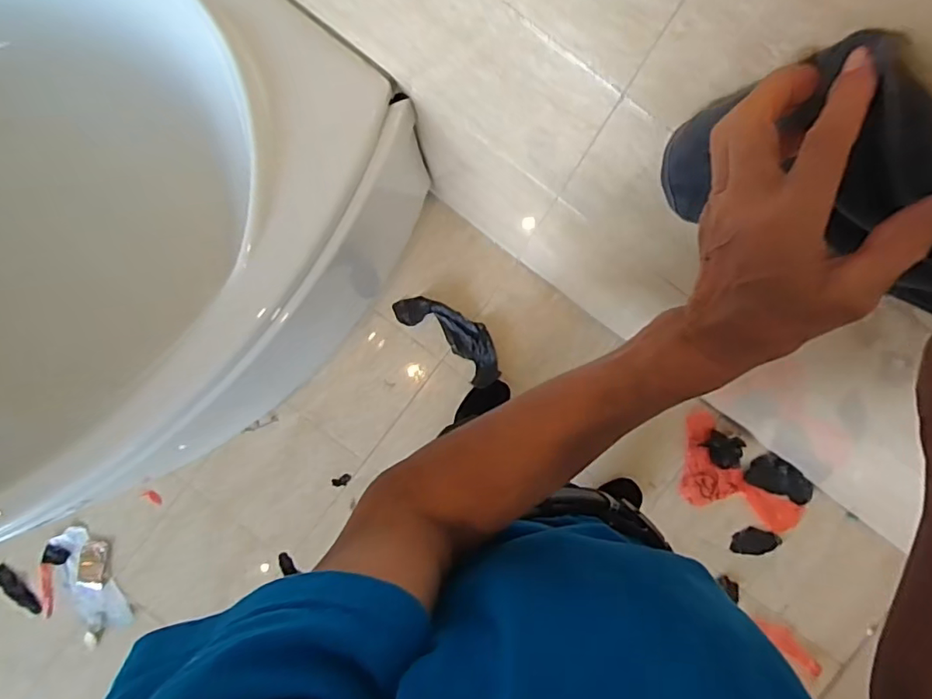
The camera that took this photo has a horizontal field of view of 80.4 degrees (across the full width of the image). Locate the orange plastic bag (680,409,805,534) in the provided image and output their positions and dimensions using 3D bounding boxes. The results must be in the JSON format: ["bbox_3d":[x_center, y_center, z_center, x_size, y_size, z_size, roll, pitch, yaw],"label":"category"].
[{"bbox_3d":[0.594,0.308,1.263,0.169,0.034,0.334,-44,91,1],"label":"orange plastic bag"}]

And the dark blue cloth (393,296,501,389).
[{"bbox_3d":[-0.028,-0.035,1.268,0.282,0.019,0.110,41,91,-1],"label":"dark blue cloth"}]

